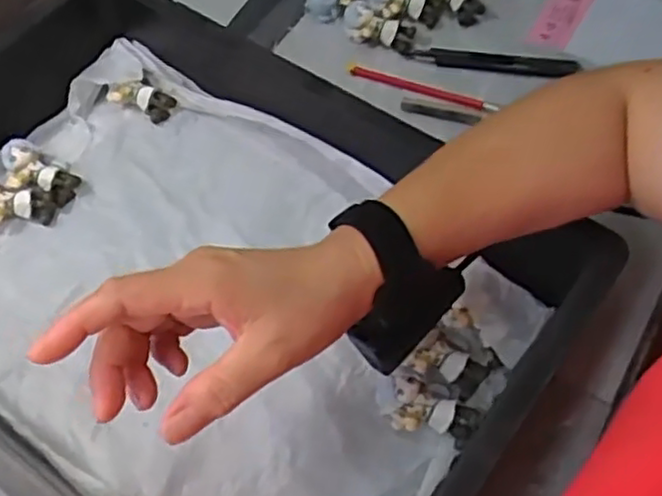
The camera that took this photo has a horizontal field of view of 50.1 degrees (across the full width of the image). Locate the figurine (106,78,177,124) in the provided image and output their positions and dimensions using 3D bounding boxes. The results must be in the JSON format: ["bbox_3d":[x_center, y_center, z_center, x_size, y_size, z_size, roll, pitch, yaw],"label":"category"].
[{"bbox_3d":[-0.152,-0.120,0.574,0.052,0.029,0.022,24,64,15],"label":"figurine"}]

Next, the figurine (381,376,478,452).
[{"bbox_3d":[0.059,0.098,0.431,0.056,0.019,0.034,13,61,10],"label":"figurine"}]

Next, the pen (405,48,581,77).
[{"bbox_3d":[0.126,-0.148,0.557,0.130,0.013,0.015,11,61,9],"label":"pen"}]

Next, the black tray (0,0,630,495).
[{"bbox_3d":[-0.123,0.001,0.470,0.508,0.099,0.303,32,66,19],"label":"black tray"}]

